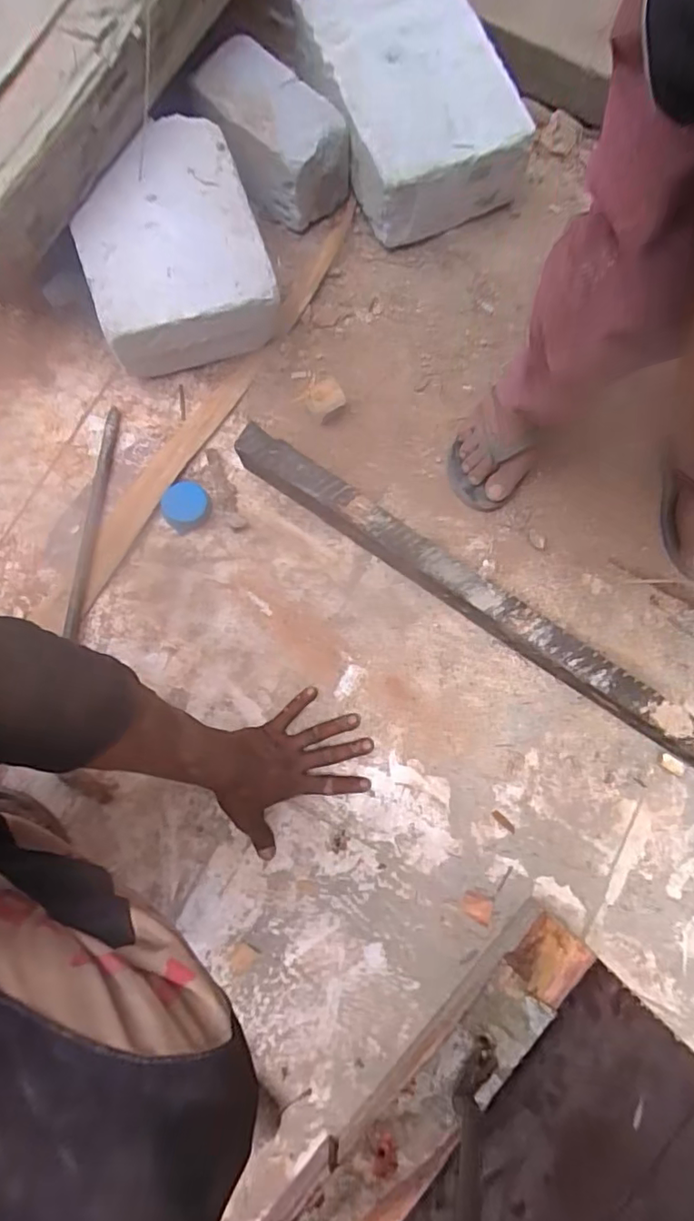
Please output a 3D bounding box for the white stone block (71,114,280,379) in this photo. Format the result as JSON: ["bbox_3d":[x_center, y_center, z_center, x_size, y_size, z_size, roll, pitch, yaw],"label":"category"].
[{"bbox_3d":[-0.204,-0.414,0.647,0.199,0.105,0.250,-19,81,-3],"label":"white stone block"}]

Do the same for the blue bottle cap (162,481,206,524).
[{"bbox_3d":[-0.198,-0.132,0.667,0.050,0.015,0.048,0,79,0],"label":"blue bottle cap"}]

